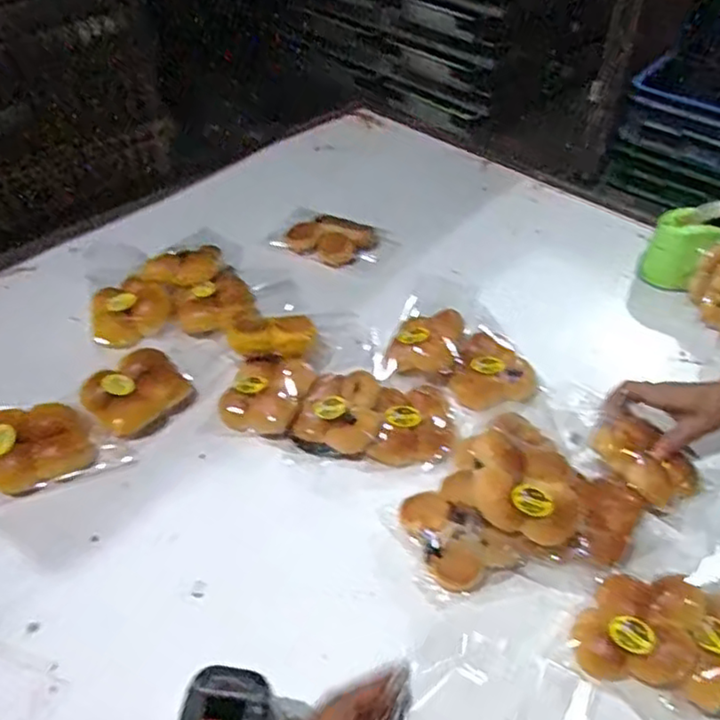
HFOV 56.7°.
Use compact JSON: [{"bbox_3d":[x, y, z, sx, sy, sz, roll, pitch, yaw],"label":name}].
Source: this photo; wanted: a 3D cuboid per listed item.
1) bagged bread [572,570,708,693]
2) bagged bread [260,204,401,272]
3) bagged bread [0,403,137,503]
[{"bbox_3d":[0.262,0.250,0.635,0.102,0.048,0.117,22,47,19],"label":"bagged bread"},{"bbox_3d":[-0.044,-0.209,1.107,0.205,0.038,0.121,18,46,16],"label":"bagged bread"},{"bbox_3d":[-0.371,0.101,0.783,0.185,0.052,0.100,-14,46,-16],"label":"bagged bread"}]

